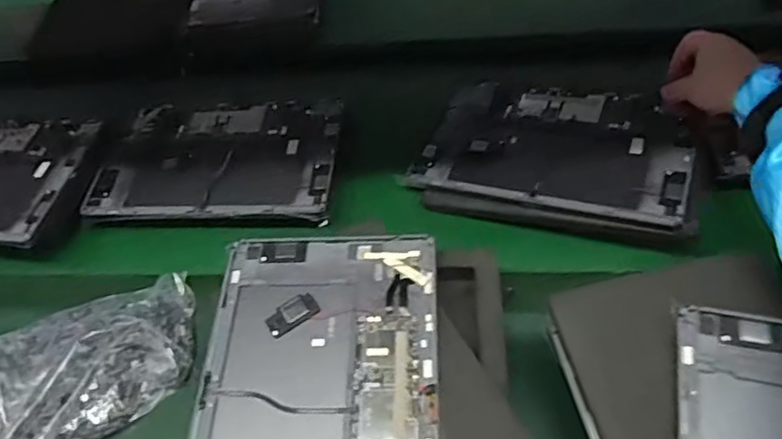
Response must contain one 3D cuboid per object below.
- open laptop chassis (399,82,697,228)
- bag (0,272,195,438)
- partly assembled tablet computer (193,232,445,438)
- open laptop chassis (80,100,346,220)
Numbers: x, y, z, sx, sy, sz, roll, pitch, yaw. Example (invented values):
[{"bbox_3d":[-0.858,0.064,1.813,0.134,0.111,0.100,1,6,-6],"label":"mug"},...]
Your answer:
[{"bbox_3d":[0.159,-0.073,0.588,0.251,0.013,0.155,13,58,25],"label":"open laptop chassis"},{"bbox_3d":[-0.269,0.123,0.497,0.214,0.042,0.141,-22,53,-12],"label":"bag"},{"bbox_3d":[-0.050,0.120,0.418,0.167,0.014,0.256,-2,51,4],"label":"partly assembled tablet computer"},{"bbox_3d":[-0.179,-0.066,0.630,0.248,0.016,0.154,1,52,6],"label":"open laptop chassis"}]

